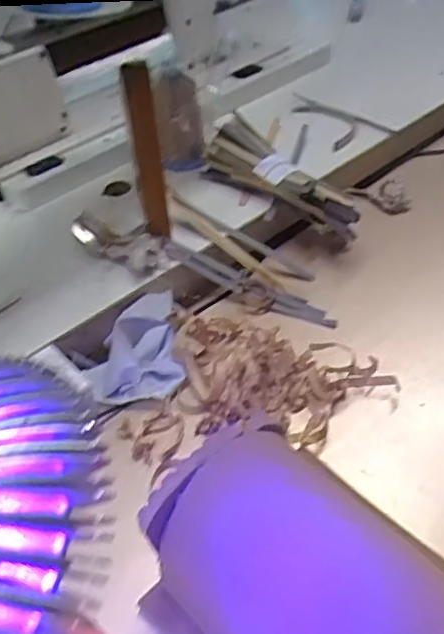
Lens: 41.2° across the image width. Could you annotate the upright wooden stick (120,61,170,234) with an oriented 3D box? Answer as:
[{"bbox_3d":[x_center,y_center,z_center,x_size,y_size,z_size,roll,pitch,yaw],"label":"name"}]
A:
[{"bbox_3d":[-0.070,-0.144,0.561,0.020,0.192,0.034,-18,45,-11],"label":"upright wooden stick"}]

